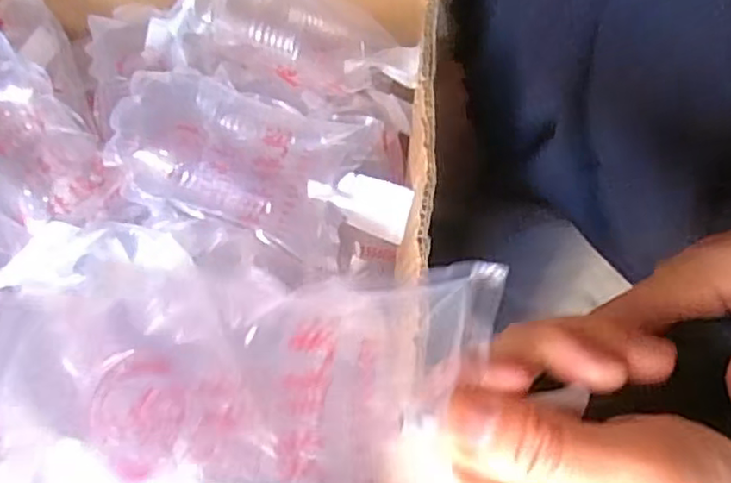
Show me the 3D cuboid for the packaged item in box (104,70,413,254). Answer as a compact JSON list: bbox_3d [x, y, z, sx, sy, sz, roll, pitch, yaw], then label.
[{"bbox_3d":[-0.052,-0.040,0.345,0.149,0.047,0.076,18,69,-10],"label":"packaged item in box"}]

